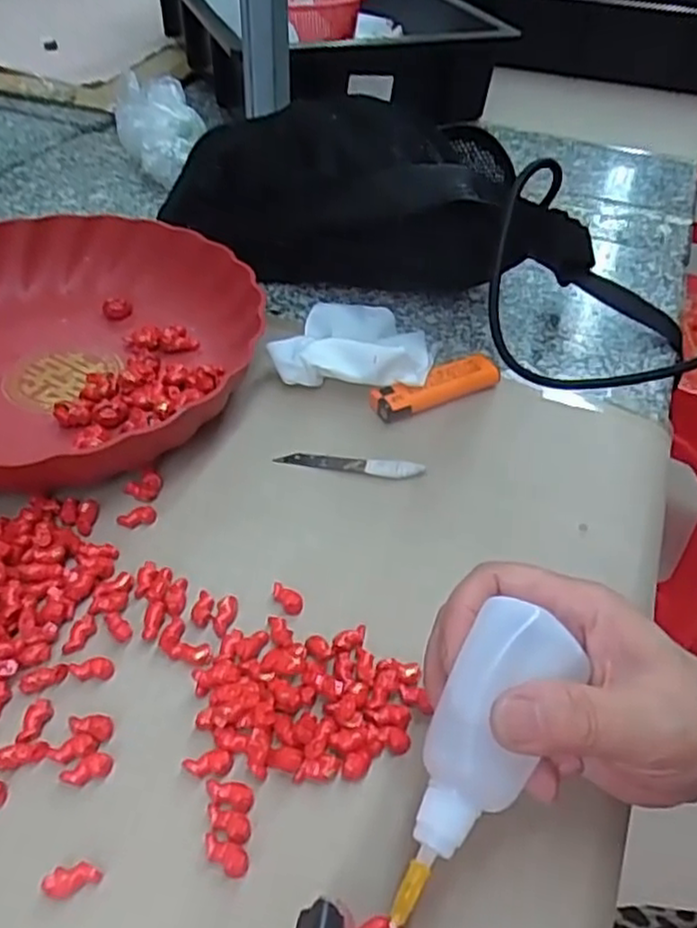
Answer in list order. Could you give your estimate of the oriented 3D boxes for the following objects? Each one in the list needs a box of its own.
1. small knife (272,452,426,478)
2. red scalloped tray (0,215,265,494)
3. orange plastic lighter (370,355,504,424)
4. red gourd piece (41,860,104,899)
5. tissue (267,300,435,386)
[{"bbox_3d":[0.000,0.000,0.389,0.081,0.005,0.010,8,46,5],"label":"small knife"},{"bbox_3d":[-0.189,-0.081,0.435,0.257,0.043,0.224,12,46,9],"label":"red scalloped tray"},{"bbox_3d":[0.053,-0.048,0.429,0.081,0.013,0.026,-18,49,-19],"label":"orange plastic lighter"},{"bbox_3d":[-0.094,0.142,0.240,0.018,0.007,0.009,-14,48,-16],"label":"red gourd piece"},{"bbox_3d":[0.008,-0.082,0.449,0.094,0.034,0.094,15,47,12],"label":"tissue"}]

